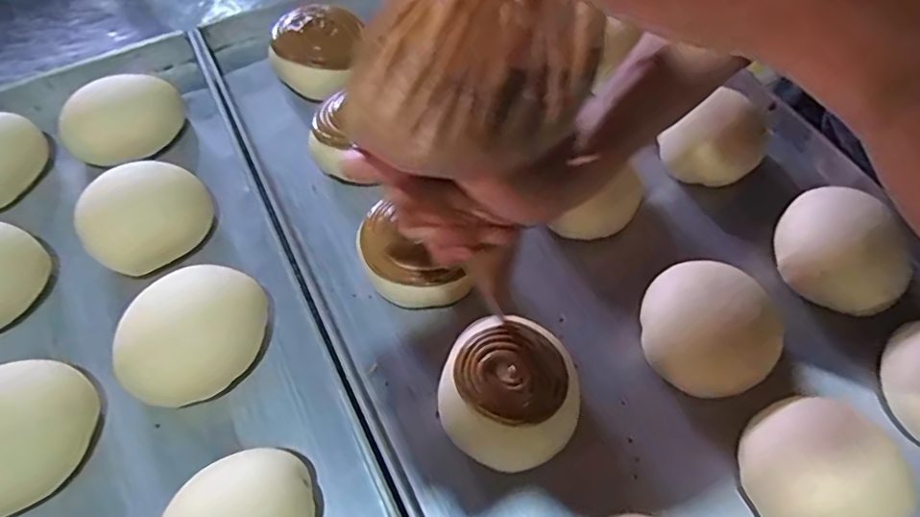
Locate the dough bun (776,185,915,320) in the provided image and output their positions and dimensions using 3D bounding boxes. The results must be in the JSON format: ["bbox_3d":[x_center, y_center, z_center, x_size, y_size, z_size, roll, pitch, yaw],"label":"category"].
[{"bbox_3d":[0.291,-0.006,0.430,0.085,0.057,0.094,-35,65,-19],"label":"dough bun"}]

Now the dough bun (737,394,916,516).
[{"bbox_3d":[0.219,0.134,0.343,0.078,0.063,0.088,-34,65,-19],"label":"dough bun"}]

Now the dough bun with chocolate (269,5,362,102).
[{"bbox_3d":[-0.139,-0.207,0.549,0.092,0.058,0.094,0,59,0],"label":"dough bun with chocolate"}]

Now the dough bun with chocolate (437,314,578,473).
[{"bbox_3d":[0.029,0.091,0.364,0.084,0.058,0.094,15,60,9],"label":"dough bun with chocolate"}]

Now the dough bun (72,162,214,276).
[{"bbox_3d":[-0.251,-0.036,0.447,0.096,0.050,0.083,-40,67,-21],"label":"dough bun"}]

